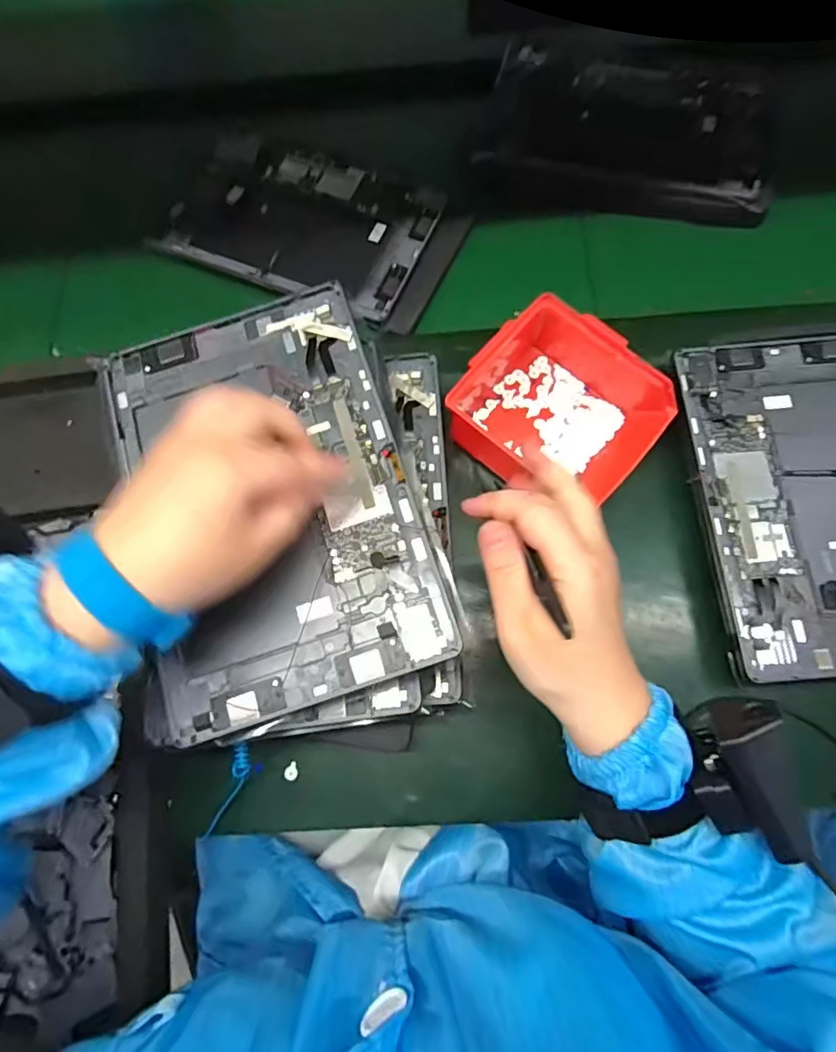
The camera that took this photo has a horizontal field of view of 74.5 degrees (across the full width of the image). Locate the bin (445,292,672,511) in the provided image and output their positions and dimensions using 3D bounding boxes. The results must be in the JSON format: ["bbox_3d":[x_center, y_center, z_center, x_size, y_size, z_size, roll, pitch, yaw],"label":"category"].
[{"bbox_3d":[0.114,-0.094,0.424,0.137,0.071,0.137,38,78,13],"label":"bin"}]

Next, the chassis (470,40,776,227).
[{"bbox_3d":[0.195,-0.375,0.522,0.259,0.030,0.194,12,73,6],"label":"chassis"}]

